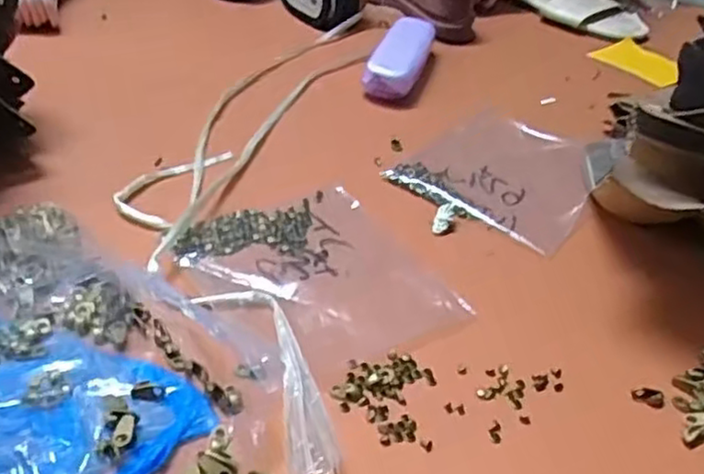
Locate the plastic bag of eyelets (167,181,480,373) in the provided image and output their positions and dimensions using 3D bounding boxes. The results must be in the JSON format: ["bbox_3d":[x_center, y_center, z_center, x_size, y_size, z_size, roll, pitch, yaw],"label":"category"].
[{"bbox_3d":[-0.026,0.022,0.446,0.139,0.010,0.147,-17,44,-28],"label":"plastic bag of eyelets"}]

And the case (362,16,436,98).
[{"bbox_3d":[0.048,-0.173,0.682,0.043,0.032,0.128,15,38,10],"label":"case"}]

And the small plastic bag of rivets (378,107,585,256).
[{"bbox_3d":[0.123,-0.056,0.565,0.135,0.010,0.163,27,42,24],"label":"small plastic bag of rivets"}]

